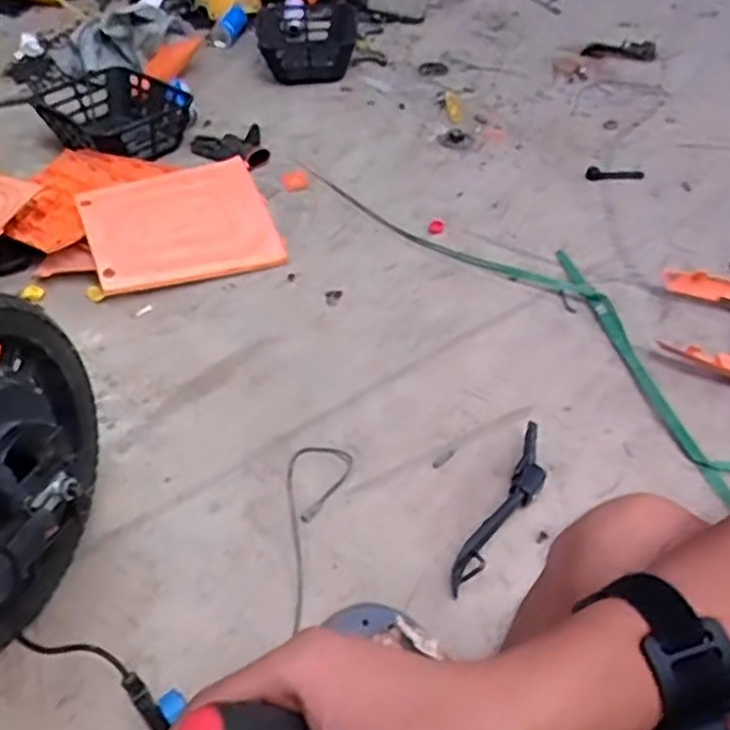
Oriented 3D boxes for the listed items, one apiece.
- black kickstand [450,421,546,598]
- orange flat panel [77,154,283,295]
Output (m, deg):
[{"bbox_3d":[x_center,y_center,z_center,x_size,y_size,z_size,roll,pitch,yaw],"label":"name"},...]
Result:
[{"bbox_3d":[0.183,0.187,0.915,0.050,0.039,0.275,22,48,22],"label":"black kickstand"},{"bbox_3d":[-0.345,-0.268,1.323,0.331,0.034,0.268,-19,65,-23],"label":"orange flat panel"}]

